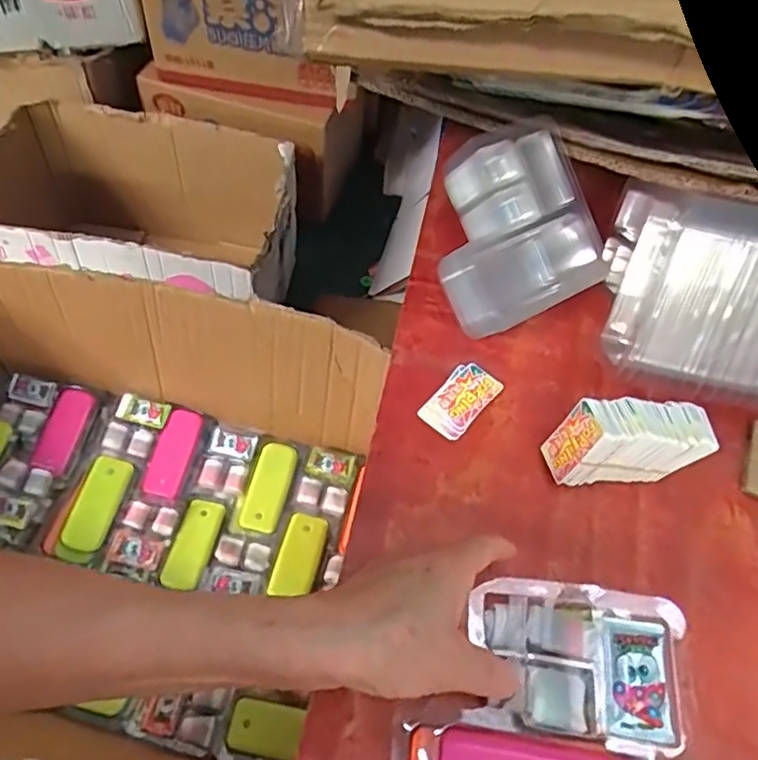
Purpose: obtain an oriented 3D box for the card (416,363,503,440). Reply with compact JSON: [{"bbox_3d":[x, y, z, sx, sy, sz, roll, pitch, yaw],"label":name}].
[{"bbox_3d":[0.058,0.013,0.424,0.033,0.004,0.063,36,59,18],"label":"card"}]

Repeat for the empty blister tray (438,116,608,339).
[{"bbox_3d":[0.103,-0.116,0.457,0.144,0.041,0.132,-25,99,-14],"label":"empty blister tray"}]

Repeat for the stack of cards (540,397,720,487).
[{"bbox_3d":[0.157,0.041,0.387,0.090,0.056,0.034,0,55,-6],"label":"stack of cards"}]

